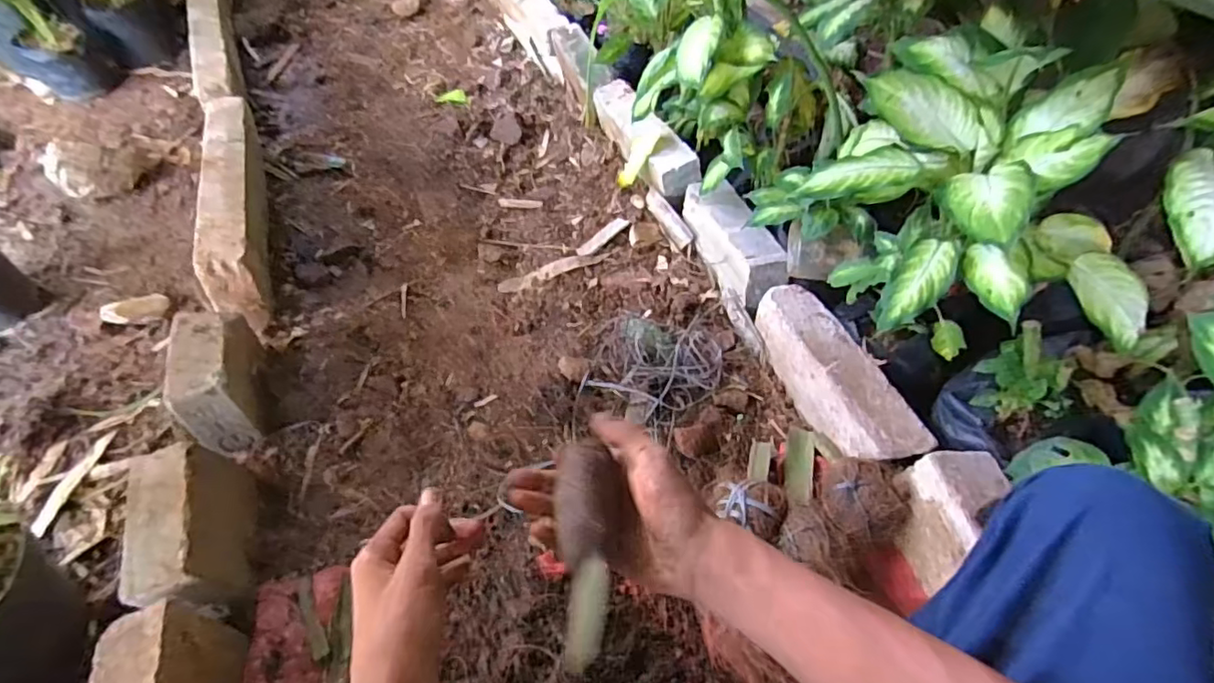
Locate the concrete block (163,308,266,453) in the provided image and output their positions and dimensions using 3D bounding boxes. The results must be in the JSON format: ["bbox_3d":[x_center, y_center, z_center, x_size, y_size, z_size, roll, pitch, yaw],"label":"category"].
[{"bbox_3d":[-0.565,0.054,0.873,0.082,0.137,0.187,-13,53,-9],"label":"concrete block"}]

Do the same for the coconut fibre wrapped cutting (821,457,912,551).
[{"bbox_3d":[0.314,0.202,0.728,0.096,0.084,0.105,9,52,7],"label":"coconut fibre wrapped cutting"}]

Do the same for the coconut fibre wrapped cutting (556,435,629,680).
[{"bbox_3d":[-0.010,0.139,0.392,0.046,0.056,0.140,1,48,1],"label":"coconut fibre wrapped cutting"}]

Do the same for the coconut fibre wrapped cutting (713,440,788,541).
[{"bbox_3d":[0.189,0.193,0.793,0.088,0.062,0.165,4,52,4],"label":"coconut fibre wrapped cutting"}]

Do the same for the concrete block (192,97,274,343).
[{"bbox_3d":[-0.697,-0.258,1.126,0.081,0.145,0.580,-18,54,-13],"label":"concrete block"}]

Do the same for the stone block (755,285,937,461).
[{"bbox_3d":[0.318,0.059,0.854,0.073,0.129,0.303,-16,53,-11],"label":"stone block"}]

